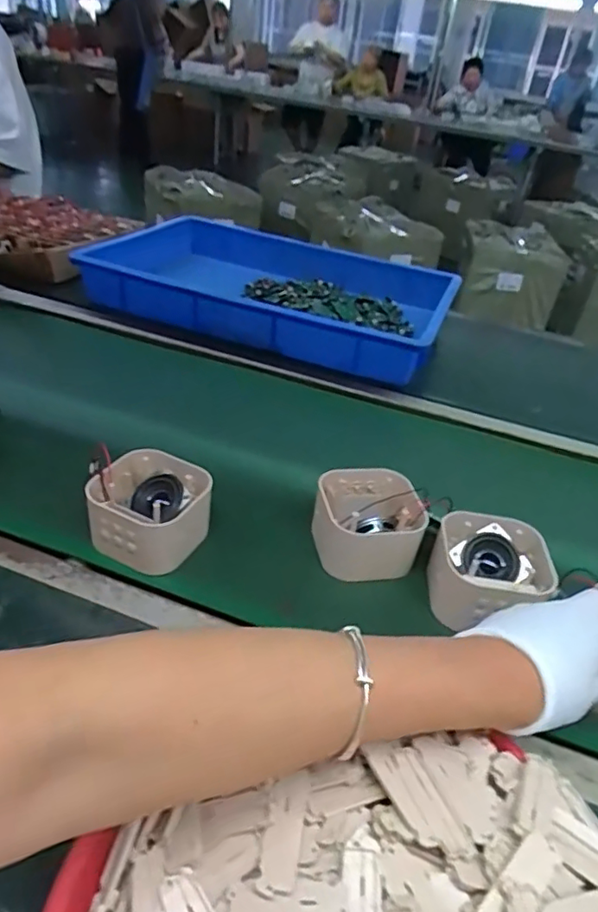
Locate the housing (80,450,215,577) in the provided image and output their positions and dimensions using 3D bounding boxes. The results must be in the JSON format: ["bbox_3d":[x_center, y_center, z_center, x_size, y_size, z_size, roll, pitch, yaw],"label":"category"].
[{"bbox_3d":[-0.129,0.046,0.510,0.101,0.057,0.089,14,37,10],"label":"housing"}]

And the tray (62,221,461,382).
[{"bbox_3d":[-0.034,-0.283,0.972,0.549,0.074,0.382,17,35,13],"label":"tray"}]

